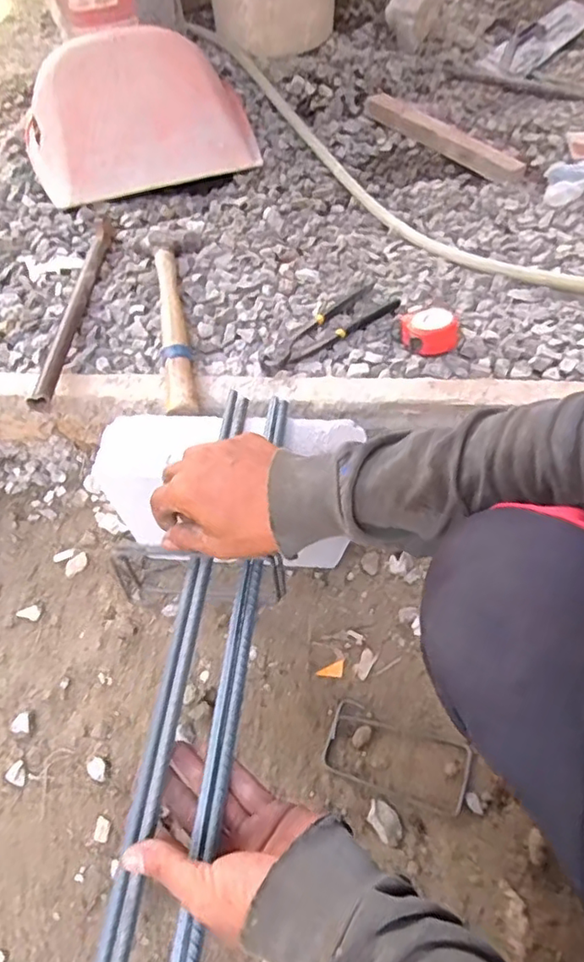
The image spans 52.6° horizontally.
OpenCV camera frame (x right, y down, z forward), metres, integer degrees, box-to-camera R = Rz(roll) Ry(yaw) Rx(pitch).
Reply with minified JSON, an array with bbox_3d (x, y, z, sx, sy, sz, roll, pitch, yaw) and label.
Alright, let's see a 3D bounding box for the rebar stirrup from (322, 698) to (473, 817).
[{"bbox_3d":[0.107,0.280,0.603,0.142,0.007,0.072,16,59,13],"label":"rebar stirrup"}]

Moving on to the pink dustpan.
[{"bbox_3d":[-0.295,-0.699,1.112,0.421,0.158,0.307,-22,59,-11],"label":"pink dustpan"}]

